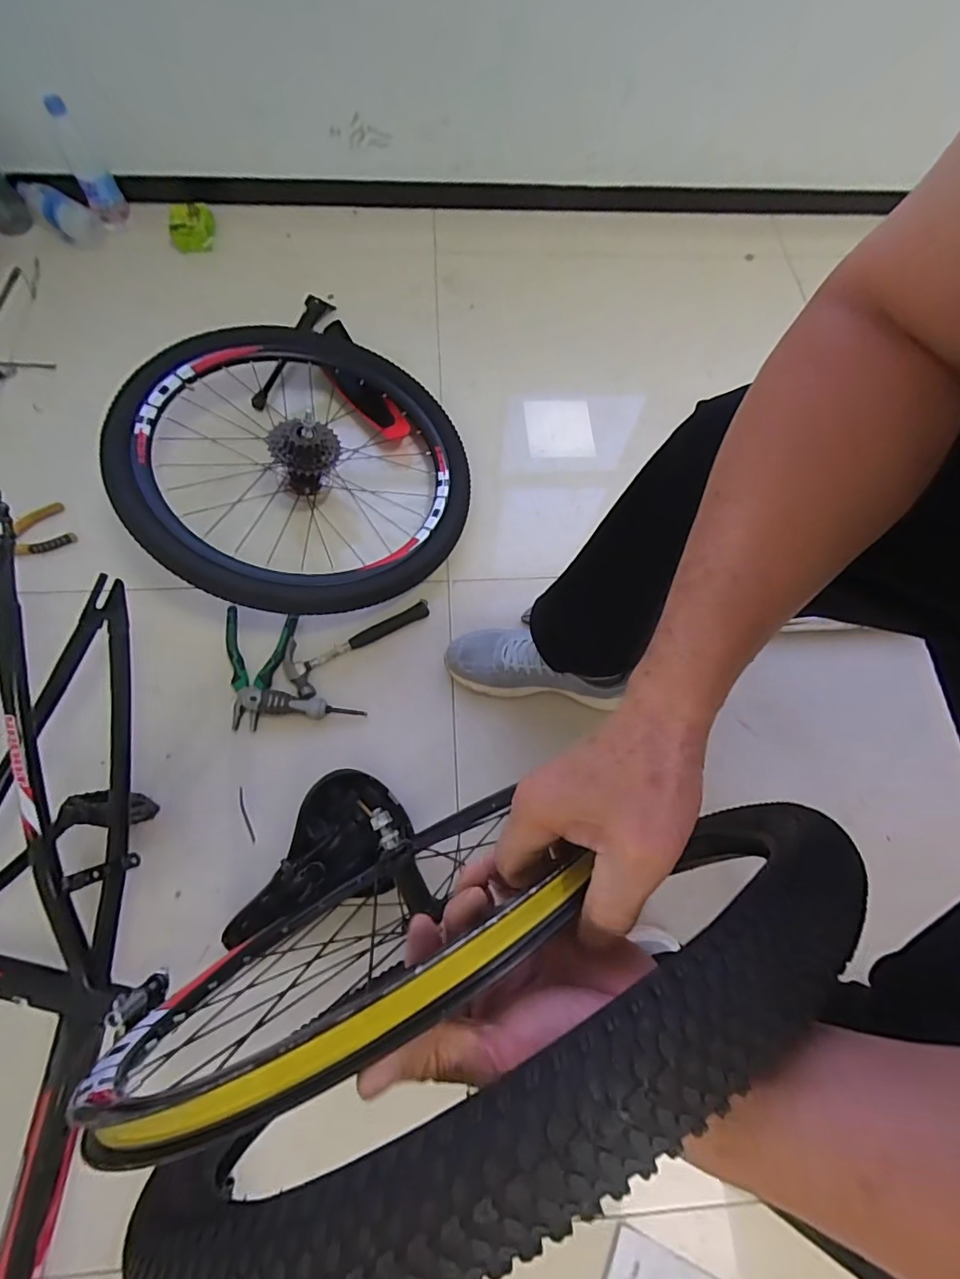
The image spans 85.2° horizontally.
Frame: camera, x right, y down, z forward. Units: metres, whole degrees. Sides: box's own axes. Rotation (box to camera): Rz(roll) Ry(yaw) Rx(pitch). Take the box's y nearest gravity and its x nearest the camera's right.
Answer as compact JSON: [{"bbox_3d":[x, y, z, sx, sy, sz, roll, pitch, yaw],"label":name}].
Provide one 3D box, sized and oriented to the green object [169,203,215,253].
[{"bbox_3d":[-0.537,-0.771,0.975,0.090,0.064,0.044,-26,73,-11],"label":"green object"}]

